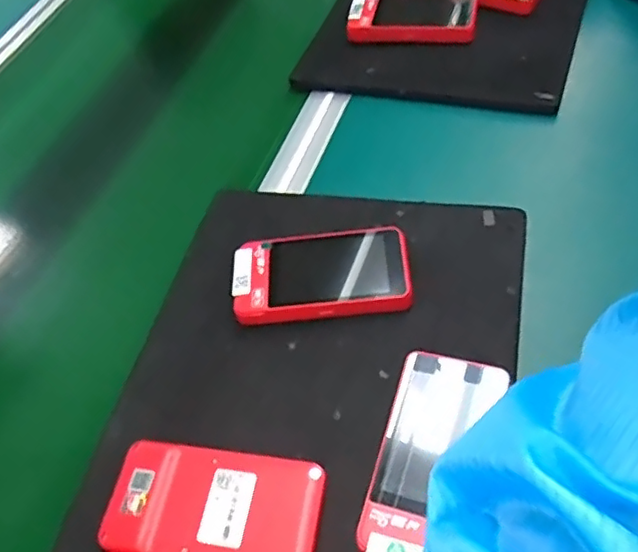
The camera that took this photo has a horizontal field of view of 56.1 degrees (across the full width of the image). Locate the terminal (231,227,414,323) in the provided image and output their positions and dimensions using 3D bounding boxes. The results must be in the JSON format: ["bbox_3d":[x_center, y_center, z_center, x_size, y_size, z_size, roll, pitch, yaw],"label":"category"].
[{"bbox_3d":[0.001,0.000,0.415,0.120,0.017,0.063,-6,53,8],"label":"terminal"}]

